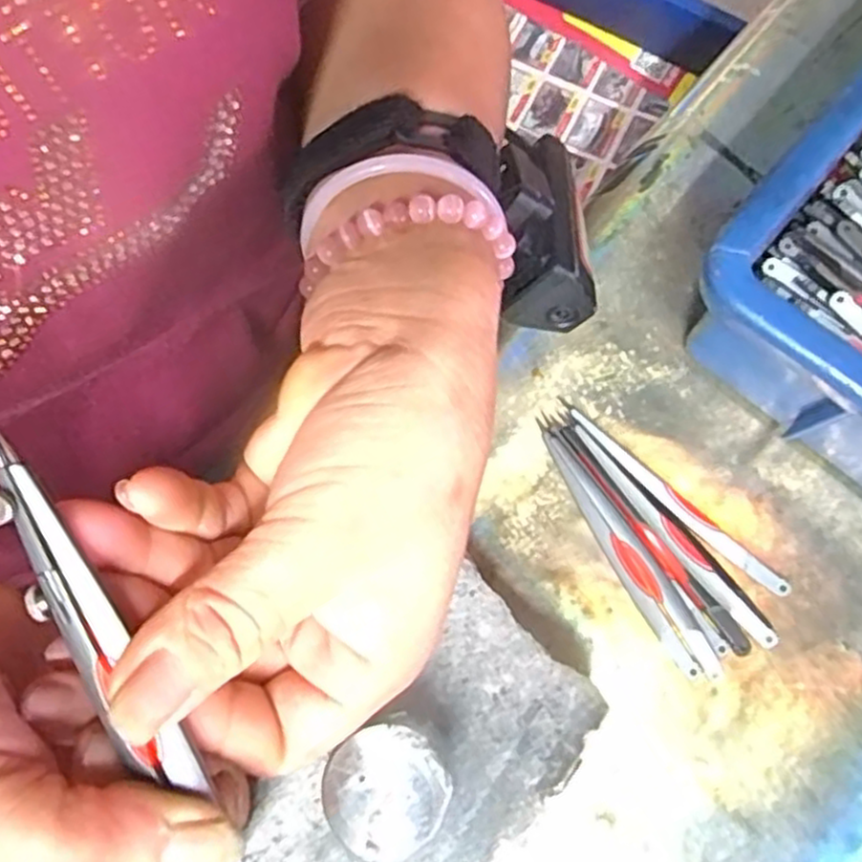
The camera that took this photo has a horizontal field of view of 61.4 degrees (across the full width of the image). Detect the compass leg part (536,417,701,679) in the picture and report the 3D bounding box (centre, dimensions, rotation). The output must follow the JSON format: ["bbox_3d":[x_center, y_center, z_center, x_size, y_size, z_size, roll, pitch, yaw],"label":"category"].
[{"bbox_3d":[0.069,0.042,0.271,0.009,0.006,0.105,-27,78,-8],"label":"compass leg part"}]

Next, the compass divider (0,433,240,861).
[{"bbox_3d":[-0.070,0.051,0.156,0.013,0.004,0.107,-27,96,-8],"label":"compass divider"}]

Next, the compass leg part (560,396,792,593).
[{"bbox_3d":[0.091,0.025,0.277,0.106,0.004,0.010,40,78,9],"label":"compass leg part"}]

